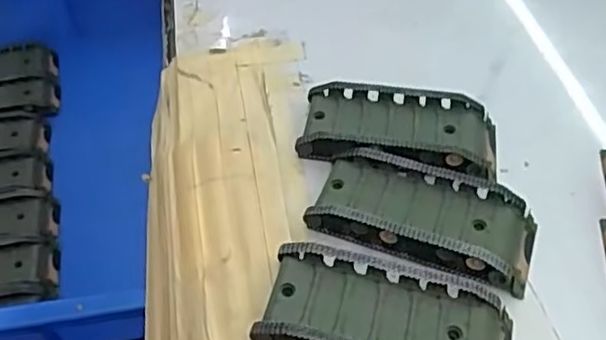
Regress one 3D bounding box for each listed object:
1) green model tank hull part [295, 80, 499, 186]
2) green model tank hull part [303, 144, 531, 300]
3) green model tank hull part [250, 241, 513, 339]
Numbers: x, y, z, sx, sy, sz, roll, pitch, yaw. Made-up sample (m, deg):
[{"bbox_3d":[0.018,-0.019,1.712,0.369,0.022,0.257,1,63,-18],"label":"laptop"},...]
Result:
[{"bbox_3d":[0.049,-0.019,0.326,0.096,0.017,0.049,8,48,6],"label":"green model tank hull part"},{"bbox_3d":[0.055,0.019,0.291,0.096,0.016,0.051,16,49,12],"label":"green model tank hull part"},{"bbox_3d":[0.034,0.058,0.252,0.095,0.021,0.046,11,49,9],"label":"green model tank hull part"}]

